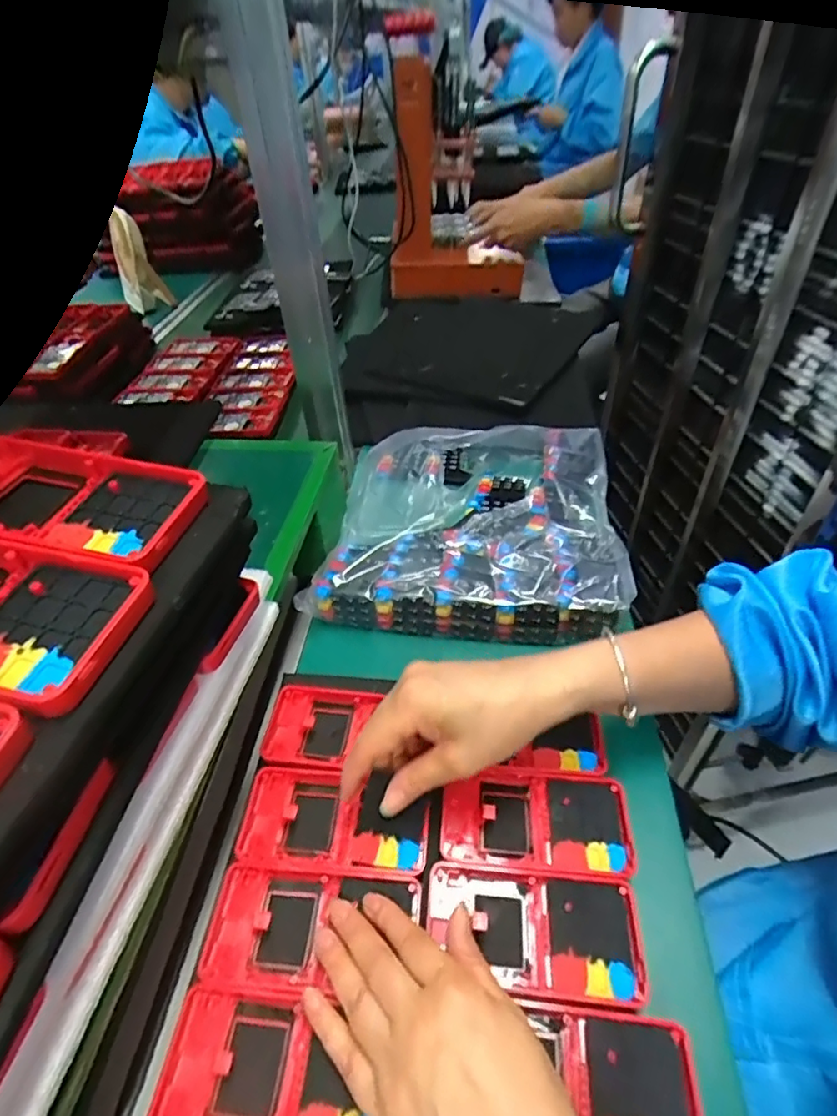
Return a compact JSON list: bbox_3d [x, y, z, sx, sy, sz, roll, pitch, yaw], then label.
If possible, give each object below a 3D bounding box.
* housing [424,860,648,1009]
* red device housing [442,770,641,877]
[{"bbox_3d":[0.066,0.217,0.326,0.119,0.023,0.065,2,41,7],"label":"housing"},{"bbox_3d":[0.077,0.171,0.365,0.118,0.009,0.062,2,41,8],"label":"red device housing"}]

